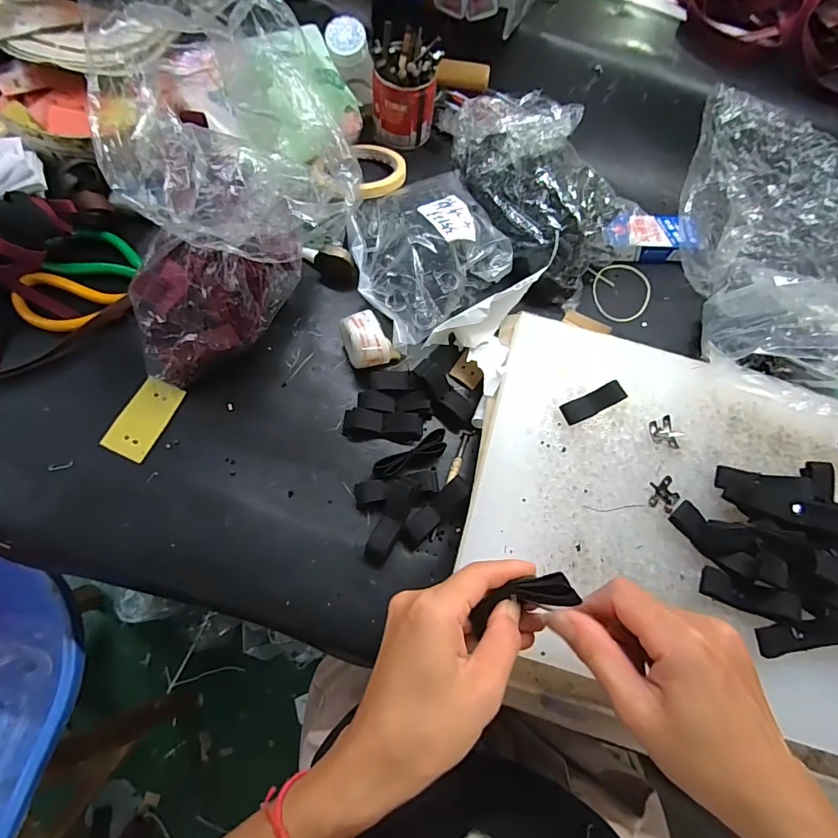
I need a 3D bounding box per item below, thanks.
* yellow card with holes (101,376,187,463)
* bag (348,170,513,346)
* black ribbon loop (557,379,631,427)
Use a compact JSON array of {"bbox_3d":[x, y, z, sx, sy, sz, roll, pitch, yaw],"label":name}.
[{"bbox_3d":[-0.224,-0.001,0.369,0.036,0.005,0.065,23,73,-2],"label":"yellow card with holes"},{"bbox_3d":[0.008,-0.162,0.423,0.147,0.049,0.157,-28,75,-13],"label":"bag"},{"bbox_3d":[0.139,-0.012,0.361,0.055,0.011,0.017,-23,74,-12],"label":"black ribbon loop"}]

